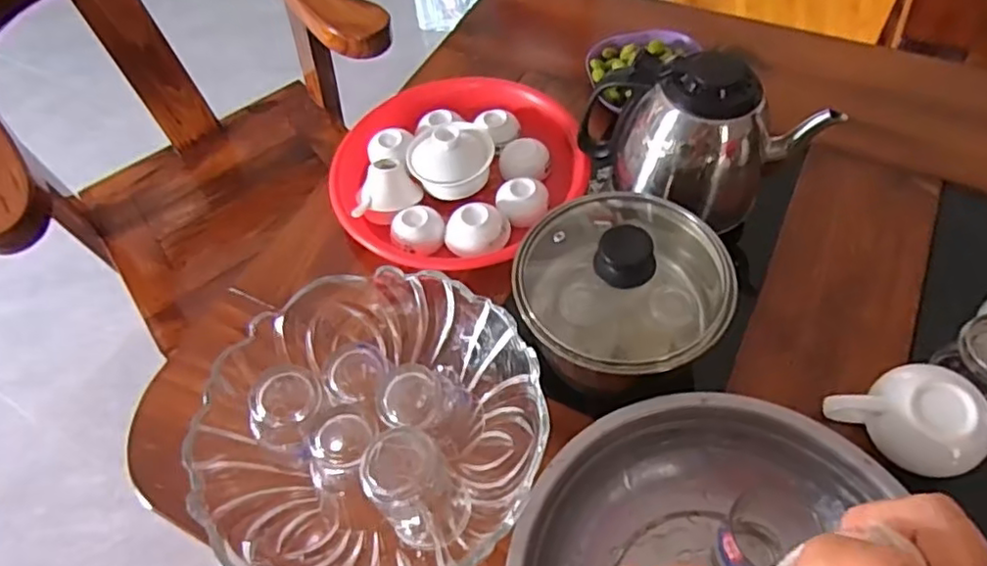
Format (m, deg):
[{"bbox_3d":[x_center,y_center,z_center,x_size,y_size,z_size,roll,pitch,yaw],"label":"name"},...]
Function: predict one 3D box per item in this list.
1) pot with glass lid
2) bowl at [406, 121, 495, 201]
[{"bbox_3d":[0.099,-0.002,0.513,0.163,0.118,0.147,-8,56,0],"label":"pot with glass lid"},{"bbox_3d":[-0.042,-0.126,0.640,0.084,0.057,0.073,-15,56,-5],"label":"bowl"}]

